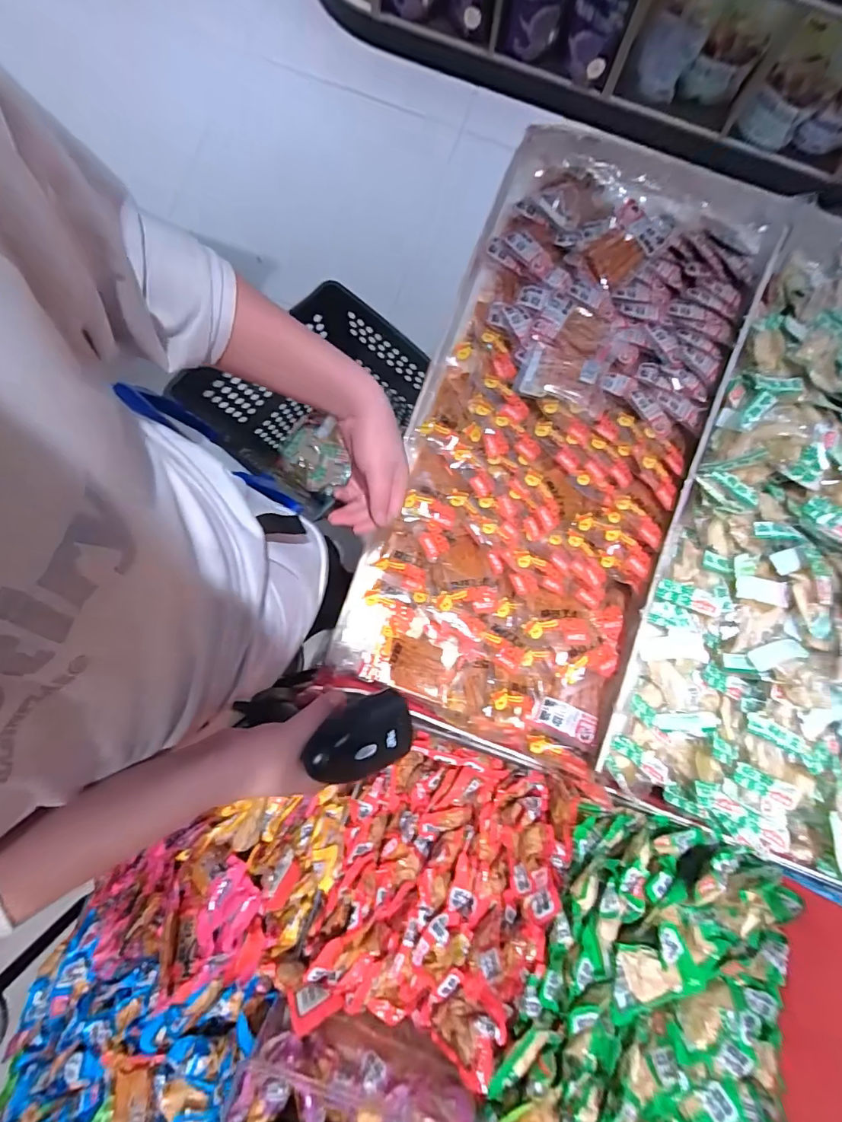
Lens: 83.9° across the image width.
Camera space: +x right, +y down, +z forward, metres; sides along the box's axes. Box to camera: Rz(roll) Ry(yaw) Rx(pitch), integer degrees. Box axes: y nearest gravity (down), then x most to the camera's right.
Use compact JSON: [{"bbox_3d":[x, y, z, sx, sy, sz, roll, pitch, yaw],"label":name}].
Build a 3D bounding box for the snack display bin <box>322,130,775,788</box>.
[{"bbox_3d":[0.196,-0.195,0.685,0.381,0.107,0.899,20,86,0],"label":"snack display bin"}]

